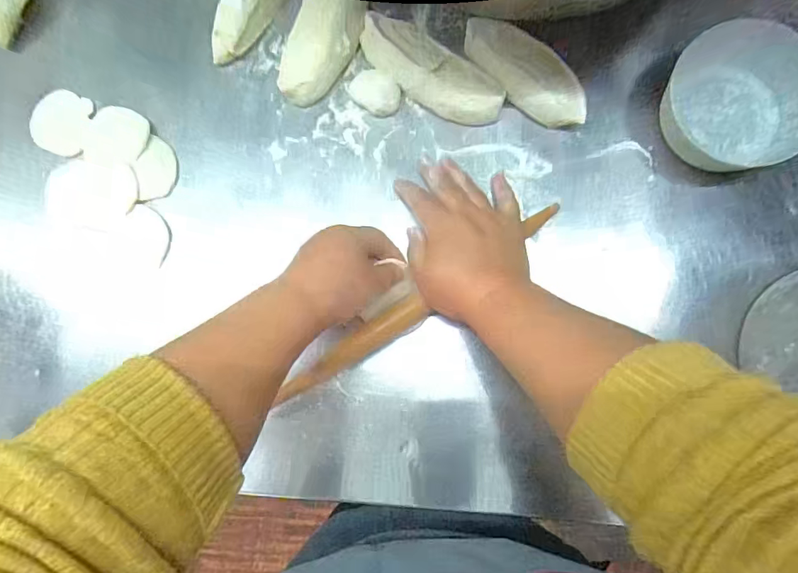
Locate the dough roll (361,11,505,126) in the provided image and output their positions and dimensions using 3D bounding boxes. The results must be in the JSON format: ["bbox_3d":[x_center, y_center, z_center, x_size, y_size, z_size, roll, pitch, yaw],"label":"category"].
[{"bbox_3d":[0.025,-0.187,0.434,0.141,0.028,0.047,32,88,5],"label":"dough roll"}]

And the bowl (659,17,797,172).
[{"bbox_3d":[0.277,-0.157,0.406,0.110,0.044,0.119,0,86,5],"label":"bowl"}]

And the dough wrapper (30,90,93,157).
[{"bbox_3d":[-0.316,-0.153,0.463,0.058,0.005,0.057,0,86,3],"label":"dough wrapper"}]

